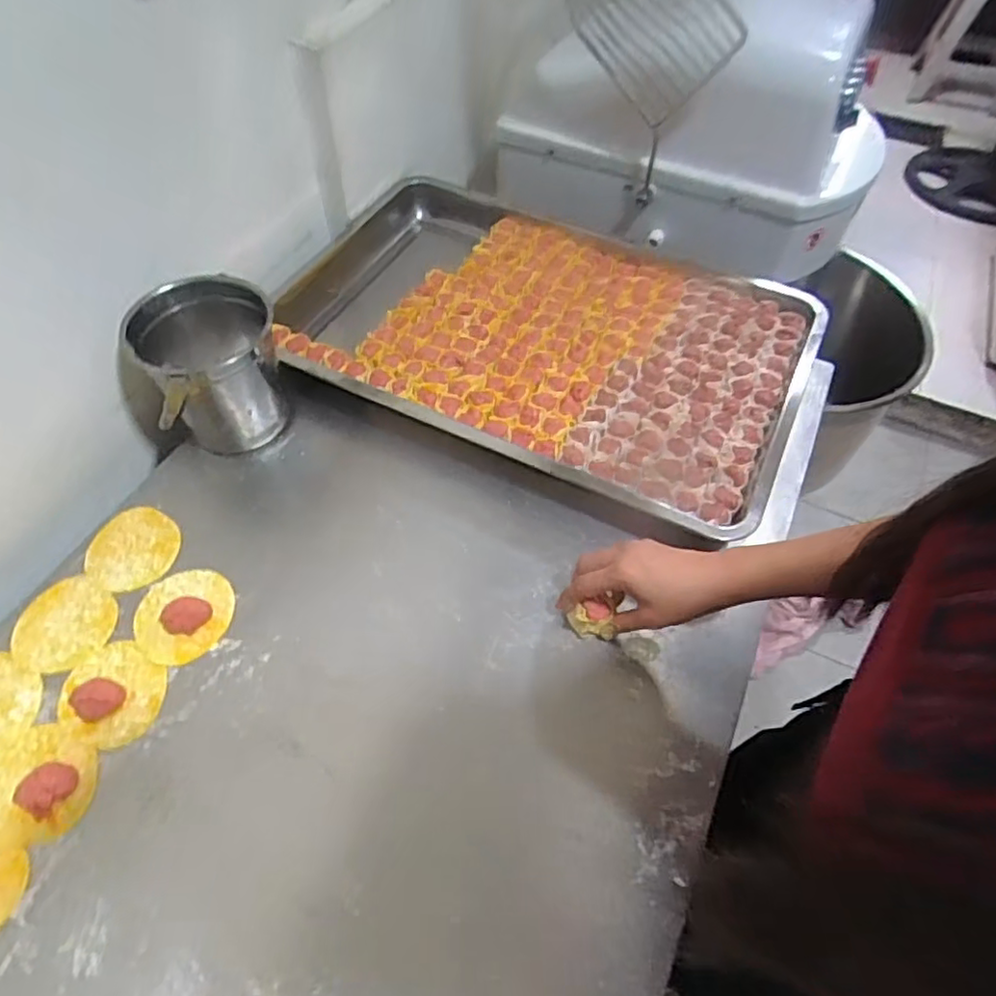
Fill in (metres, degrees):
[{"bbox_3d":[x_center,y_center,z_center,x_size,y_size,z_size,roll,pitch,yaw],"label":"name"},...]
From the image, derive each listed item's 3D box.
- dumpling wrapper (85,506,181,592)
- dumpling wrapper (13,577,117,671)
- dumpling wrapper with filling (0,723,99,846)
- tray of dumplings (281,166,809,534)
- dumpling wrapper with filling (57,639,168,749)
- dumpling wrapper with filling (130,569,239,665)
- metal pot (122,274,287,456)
[{"bbox_3d":[-0.347,0.047,0.614,0.081,0.004,0.088,1,54,-1],"label":"dumpling wrapper"},{"bbox_3d":[-0.384,0.109,0.570,0.082,0.006,0.085,1,54,-1],"label":"dumpling wrapper"},{"bbox_3d":[-0.350,0.214,0.486,0.083,0.017,0.071,22,57,13],"label":"dumpling wrapper with filling"},{"bbox_3d":[0.024,-0.202,0.775,0.644,0.054,0.394,24,57,14],"label":"tray of dumplings"},{"bbox_3d":[-0.316,0.157,0.528,0.085,0.019,0.073,22,57,13],"label":"dumpling wrapper with filling"},{"bbox_3d":[-0.276,0.100,0.568,0.080,0.013,0.088,1,54,-1],"label":"dumpling wrapper with filling"},{"bbox_3d":[-0.282,-0.126,0.659,0.126,0.146,0.124,1,54,-1],"label":"metal pot"}]

